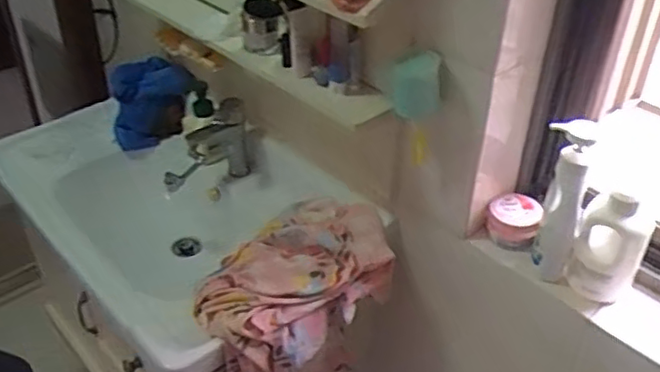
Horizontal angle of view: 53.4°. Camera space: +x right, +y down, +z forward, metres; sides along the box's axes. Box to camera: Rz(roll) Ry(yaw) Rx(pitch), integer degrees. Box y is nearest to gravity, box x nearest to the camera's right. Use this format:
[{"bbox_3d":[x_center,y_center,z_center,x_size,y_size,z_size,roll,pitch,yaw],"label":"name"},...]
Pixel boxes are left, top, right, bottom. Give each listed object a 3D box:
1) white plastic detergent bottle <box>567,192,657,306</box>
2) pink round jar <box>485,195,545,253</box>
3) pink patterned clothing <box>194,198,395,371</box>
[{"bbox_3d":[0.400,0.092,0.942,0.088,0.181,0.060,24,42,27],"label":"white plastic detergent bottle"},{"bbox_3d":[0.297,0.056,1.059,0.083,0.049,0.091,1,37,-1],"label":"pink round jar"},{"bbox_3d":[-0.073,0.235,1.190,0.366,0.321,0.231,-27,45,-33],"label":"pink patterned clothing"}]

